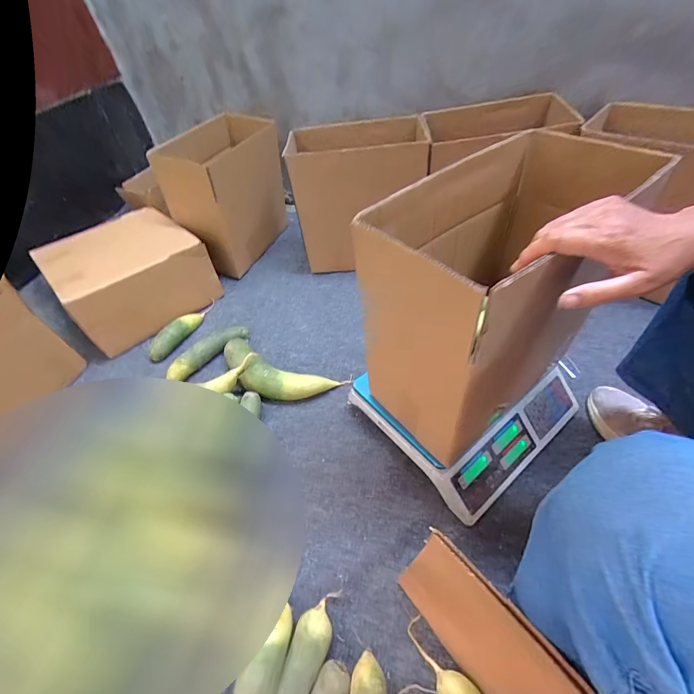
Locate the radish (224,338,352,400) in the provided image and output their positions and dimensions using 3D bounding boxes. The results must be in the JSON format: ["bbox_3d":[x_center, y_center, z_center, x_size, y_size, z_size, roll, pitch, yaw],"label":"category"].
[{"bbox_3d":[-0.159,0.058,0.743,0.291,0.066,0.113,17,54,20],"label":"radish"}]

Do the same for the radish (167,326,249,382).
[{"bbox_3d":[-0.338,0.011,0.814,0.047,0.045,0.204,33,61,29],"label":"radish"}]

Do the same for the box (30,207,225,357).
[{"bbox_3d":[-0.578,-0.197,0.914,0.328,0.190,0.289,-37,56,-22],"label":"box"}]

